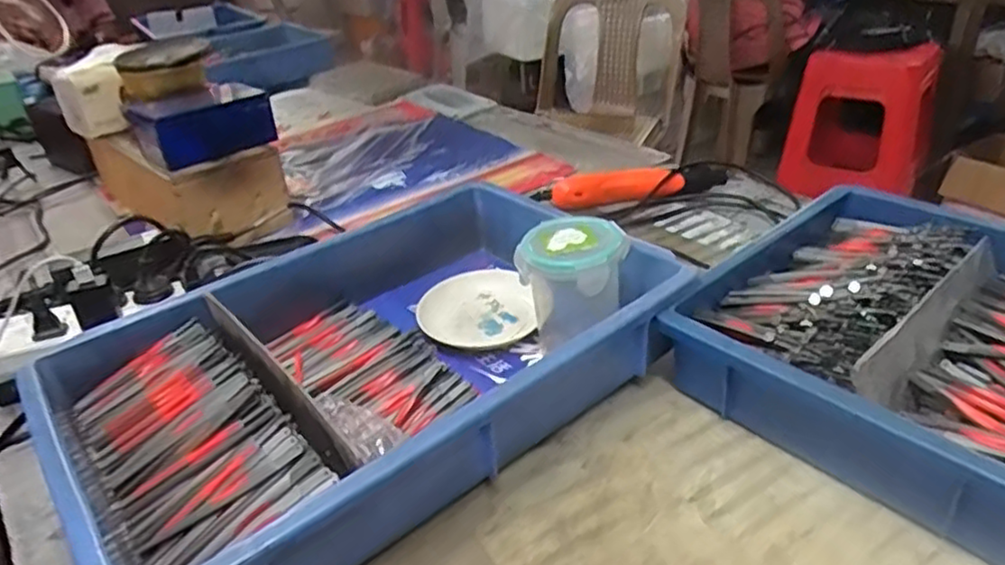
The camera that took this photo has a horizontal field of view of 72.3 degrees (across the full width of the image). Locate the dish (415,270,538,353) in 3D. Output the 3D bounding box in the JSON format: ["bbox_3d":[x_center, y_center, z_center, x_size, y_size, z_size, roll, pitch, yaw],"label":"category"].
[{"bbox_3d":[-0.022,0.027,0.625,0.105,0.028,0.113,-4,31,3],"label":"dish"}]

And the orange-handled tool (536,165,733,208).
[{"bbox_3d":[0.152,-0.112,0.814,0.222,0.035,0.037,-5,31,1],"label":"orange-handled tool"}]

